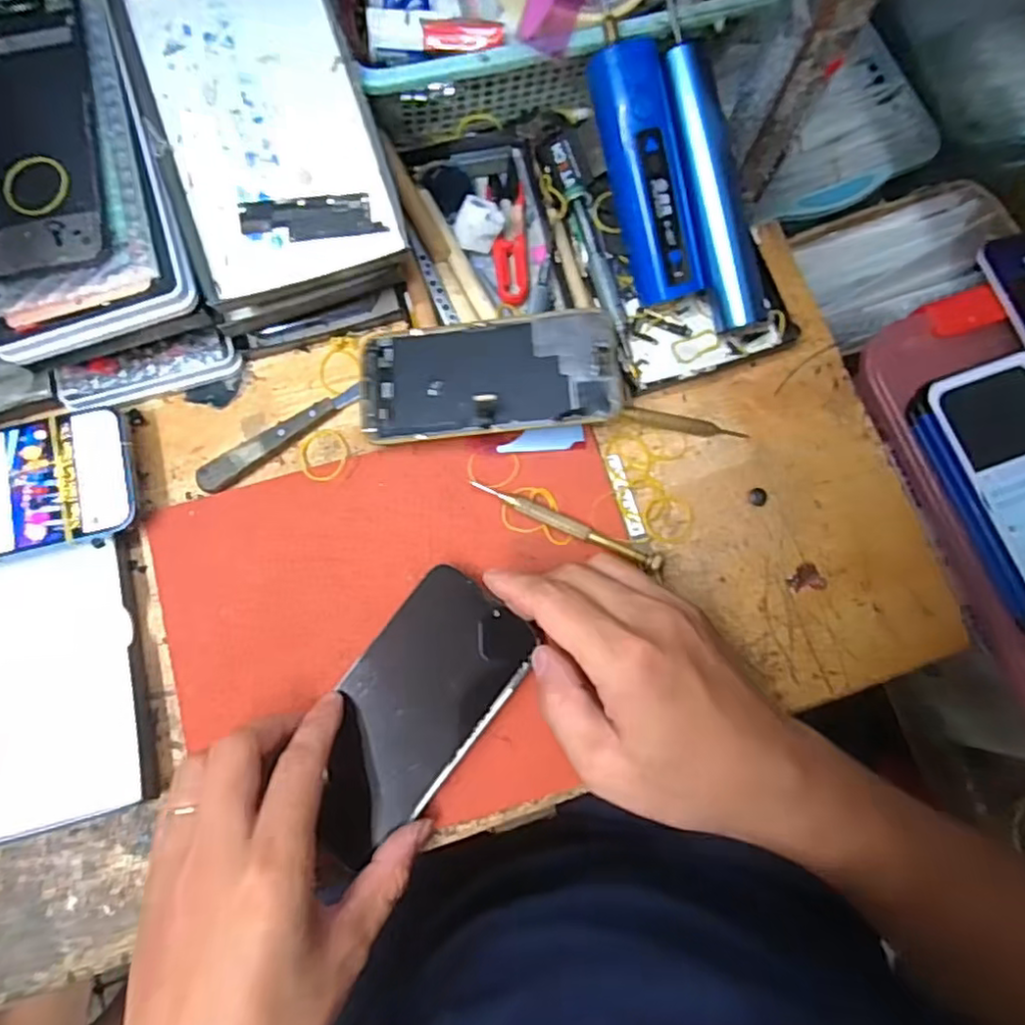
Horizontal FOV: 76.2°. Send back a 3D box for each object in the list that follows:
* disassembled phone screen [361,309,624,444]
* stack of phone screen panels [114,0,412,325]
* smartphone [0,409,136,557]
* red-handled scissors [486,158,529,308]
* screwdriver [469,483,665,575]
[{"bbox_3d":[-0.014,-0.076,0.361,0.142,0.007,0.067,-4,76,6],"label":"disassembled phone screen"},{"bbox_3d":[-0.129,-0.206,0.349,0.105,0.029,0.182,-17,90,-5],"label":"stack of phone screen panels"},{"bbox_3d":[-0.277,-0.009,0.351,0.143,0.015,0.069,-14,78,-4],"label":"smartphone"},{"bbox_3d":[-0.002,-0.171,0.399,0.022,0.007,0.095,-3,78,-2],"label":"red-handled scissors"},{"bbox_3d":[0.030,0.006,0.362,0.111,0.013,0.009,25,78,4],"label":"screwdriver"}]

